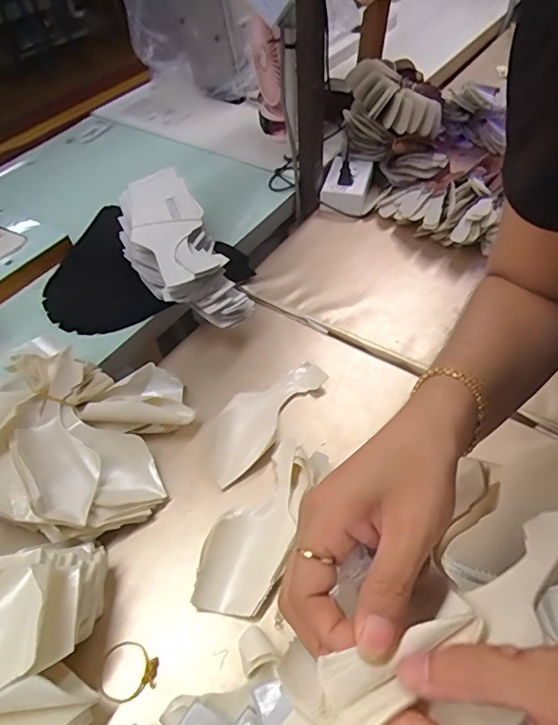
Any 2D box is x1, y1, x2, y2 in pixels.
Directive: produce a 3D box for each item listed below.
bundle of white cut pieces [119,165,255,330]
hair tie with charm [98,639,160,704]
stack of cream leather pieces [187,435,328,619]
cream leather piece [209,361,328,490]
[{"bbox_3d":[-0.129,-0.146,0.656,0.108,0.086,0.240,-26,72,-20],"label":"bundle of white cut pieces"},{"bbox_3d":[-0.128,0.263,0.434,0.049,0.007,0.046,-2,50,2],"label":"hair tie with charm"},{"bbox_3d":[-0.017,0.156,0.505,0.077,0.013,0.183,18,53,17],"label":"stack of cream leather pieces"},{"bbox_3d":[-0.024,0.058,0.592,0.076,0.011,0.182,28,56,24],"label":"cream leather piece"}]

